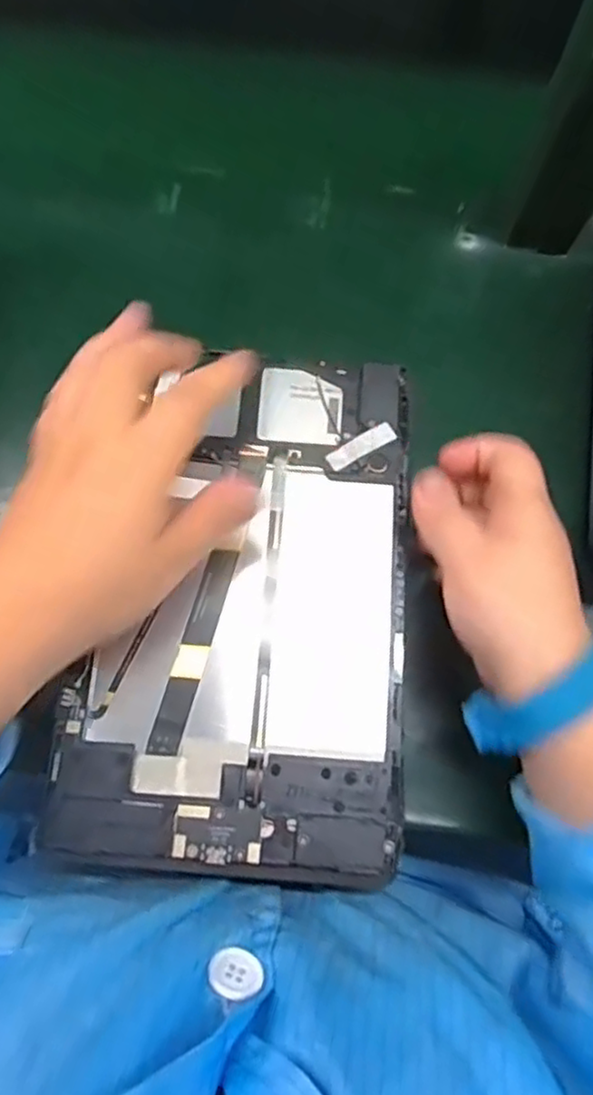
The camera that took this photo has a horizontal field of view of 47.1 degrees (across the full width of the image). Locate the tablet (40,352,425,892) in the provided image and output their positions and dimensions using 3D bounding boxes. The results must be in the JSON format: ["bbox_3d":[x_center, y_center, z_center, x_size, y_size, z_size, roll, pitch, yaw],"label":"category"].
[{"bbox_3d":[-0.020,0.022,0.315,0.145,0.010,0.240,6,73,1],"label":"tablet"}]

